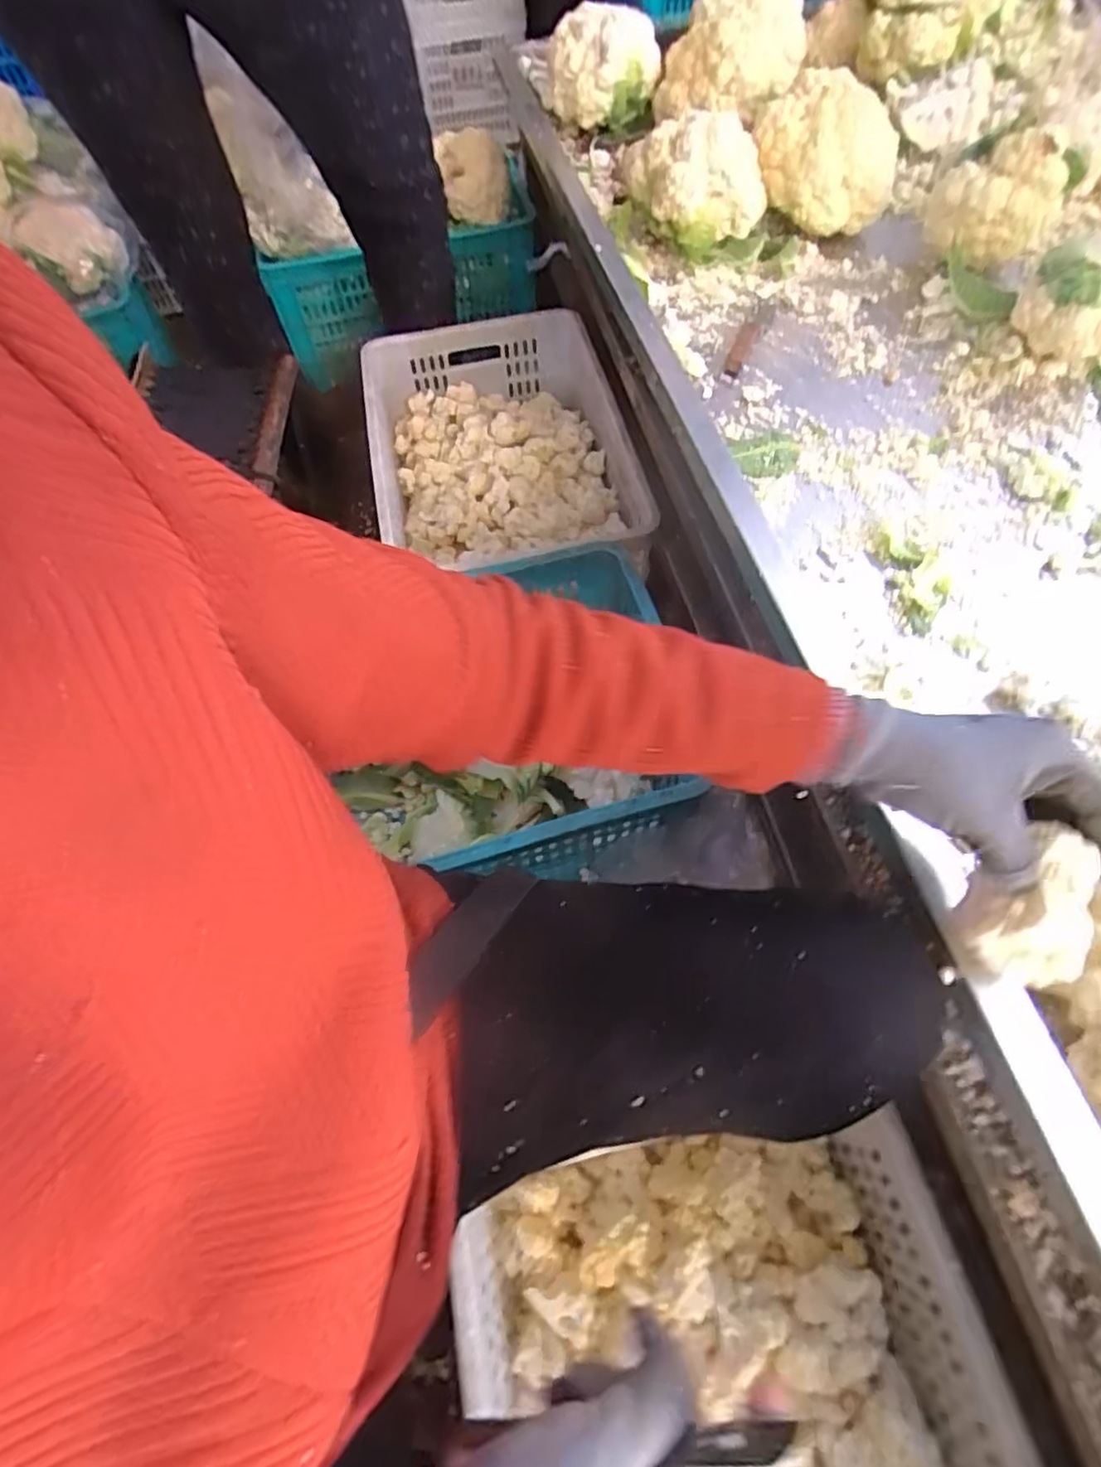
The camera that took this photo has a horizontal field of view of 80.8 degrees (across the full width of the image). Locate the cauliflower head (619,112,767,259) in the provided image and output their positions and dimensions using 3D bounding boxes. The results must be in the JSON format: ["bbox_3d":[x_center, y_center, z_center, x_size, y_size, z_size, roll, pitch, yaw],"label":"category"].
[{"bbox_3d":[0.188,-0.742,0.859,0.156,0.116,0.168,-1,61,2],"label":"cauliflower head"}]

